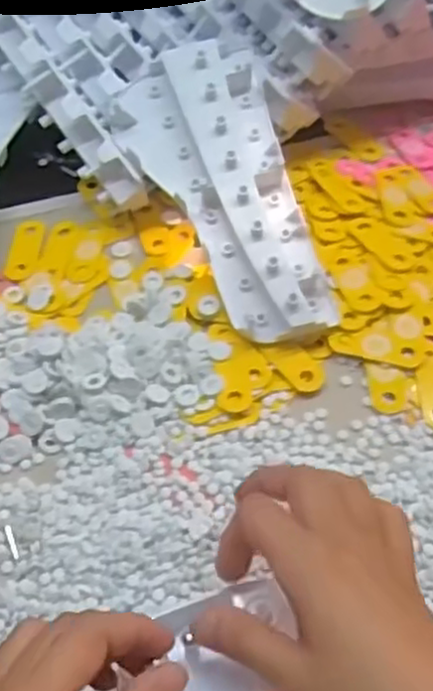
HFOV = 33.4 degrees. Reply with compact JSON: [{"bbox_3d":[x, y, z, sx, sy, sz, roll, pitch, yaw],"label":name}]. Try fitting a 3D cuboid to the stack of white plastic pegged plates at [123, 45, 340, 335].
[{"bbox_3d":[0.012,-0.109,0.508,0.105,0.038,0.229,-20,76,-12],"label":"stack of white plastic pegged plates"}]

